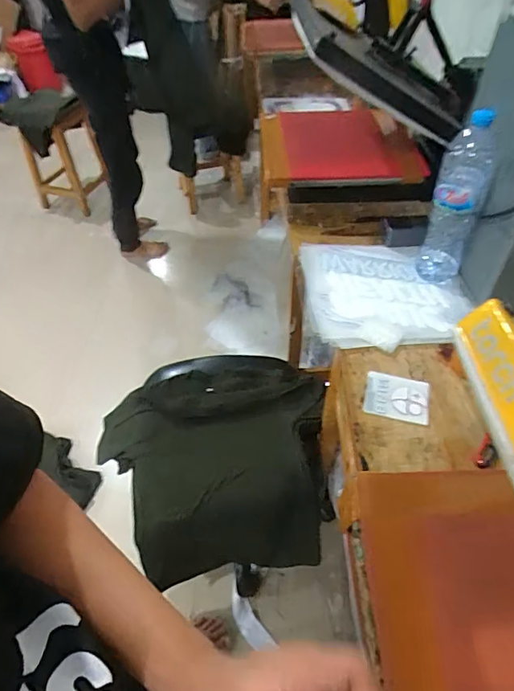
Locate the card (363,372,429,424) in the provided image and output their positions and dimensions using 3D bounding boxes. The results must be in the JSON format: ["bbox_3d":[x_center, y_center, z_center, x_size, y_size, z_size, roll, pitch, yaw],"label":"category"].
[{"bbox_3d":[0.233,0.084,0.756,0.102,0.011,0.083,11,55,12],"label":"card"}]

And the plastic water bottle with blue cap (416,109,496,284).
[{"bbox_3d":[0.372,-0.264,0.855,0.089,0.311,0.073,22,51,19],"label":"plastic water bottle with blue cap"}]

